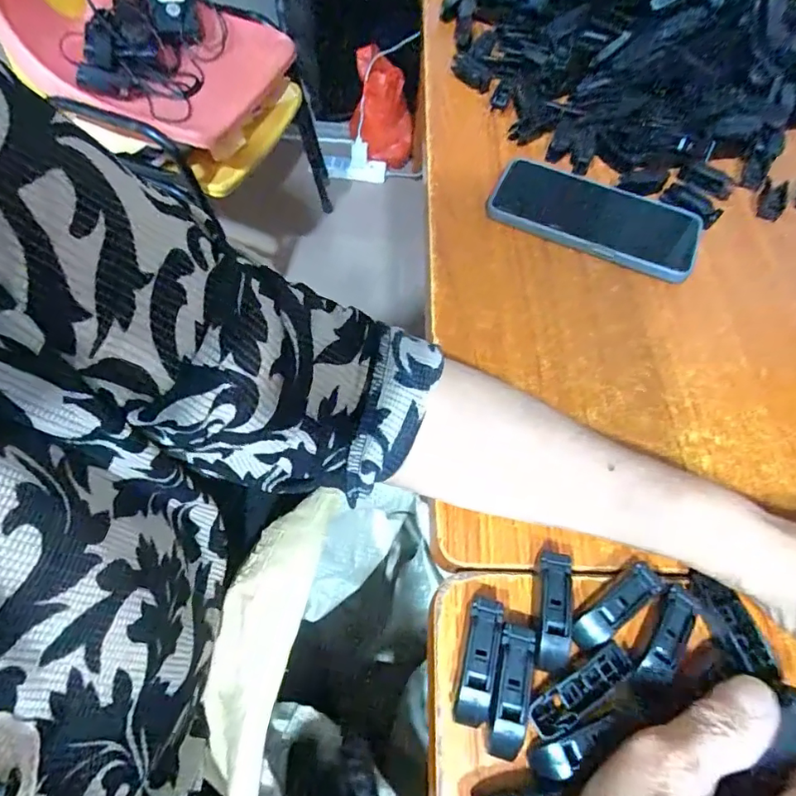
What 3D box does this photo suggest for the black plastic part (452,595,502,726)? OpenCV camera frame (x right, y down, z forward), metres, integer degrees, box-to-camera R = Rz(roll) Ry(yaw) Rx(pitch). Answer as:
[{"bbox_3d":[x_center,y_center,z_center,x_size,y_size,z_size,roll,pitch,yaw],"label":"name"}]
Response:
[{"bbox_3d":[0.039,0.127,0.244,0.016,0.013,0.054,12,60,3],"label":"black plastic part"}]

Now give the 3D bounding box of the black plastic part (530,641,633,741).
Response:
[{"bbox_3d":[0.087,0.140,0.241,0.055,0.012,0.018,-26,65,-17],"label":"black plastic part"}]

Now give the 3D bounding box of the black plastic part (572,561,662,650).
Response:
[{"bbox_3d":[0.112,0.107,0.260,0.053,0.011,0.016,-32,67,-20],"label":"black plastic part"}]

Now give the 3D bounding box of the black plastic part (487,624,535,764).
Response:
[{"bbox_3d":[0.053,0.138,0.238,0.017,0.009,0.054,11,60,2],"label":"black plastic part"}]

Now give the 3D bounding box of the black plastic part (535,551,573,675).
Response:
[{"bbox_3d":[0.079,0.108,0.255,0.015,0.009,0.055,10,60,2],"label":"black plastic part"}]

